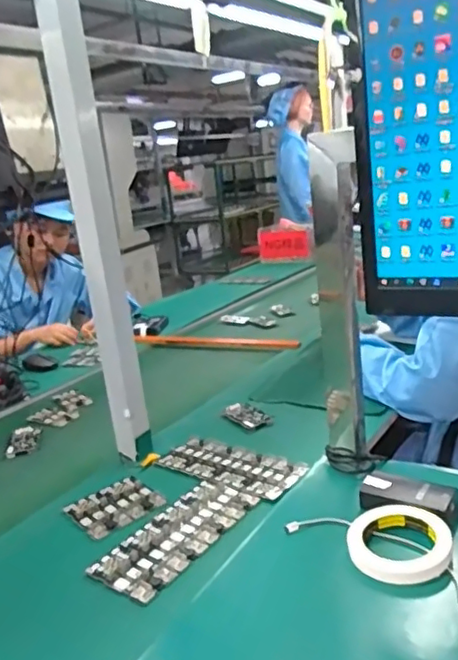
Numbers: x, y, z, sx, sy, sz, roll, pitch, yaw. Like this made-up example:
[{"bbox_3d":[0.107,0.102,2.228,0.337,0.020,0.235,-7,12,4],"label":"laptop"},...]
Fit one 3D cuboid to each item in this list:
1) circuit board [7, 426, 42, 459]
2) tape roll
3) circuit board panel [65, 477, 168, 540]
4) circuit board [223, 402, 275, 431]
[{"bbox_3d":[-0.378,0.203,1.099,0.051,0.012,0.103,-9,16,-7],"label":"circuit board"},{"bbox_3d":[0.183,0.222,0.641,0.102,0.030,0.114,-3,16,12],"label":"tape roll"},{"bbox_3d":[-0.157,0.243,0.825,0.111,0.010,0.100,-19,20,-36],"label":"circuit board panel"},{"bbox_3d":[0.034,0.151,1.057,0.054,0.012,0.102,-15,18,-29],"label":"circuit board"}]

